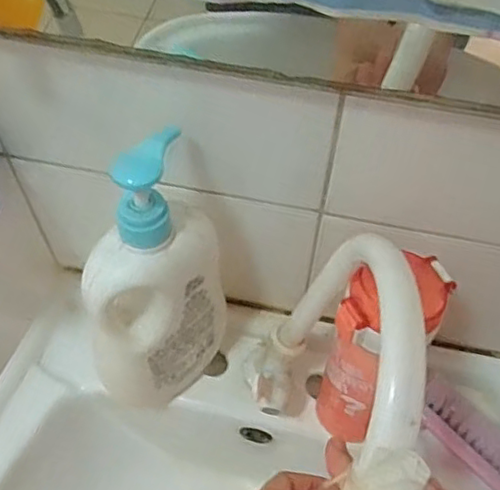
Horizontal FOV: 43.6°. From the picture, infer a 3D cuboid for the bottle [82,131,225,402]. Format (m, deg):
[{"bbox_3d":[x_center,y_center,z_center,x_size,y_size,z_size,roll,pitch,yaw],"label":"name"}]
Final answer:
[{"bbox_3d":[-0.072,0.037,0.462,0.061,0.236,0.117,35,63,20],"label":"bottle"}]

